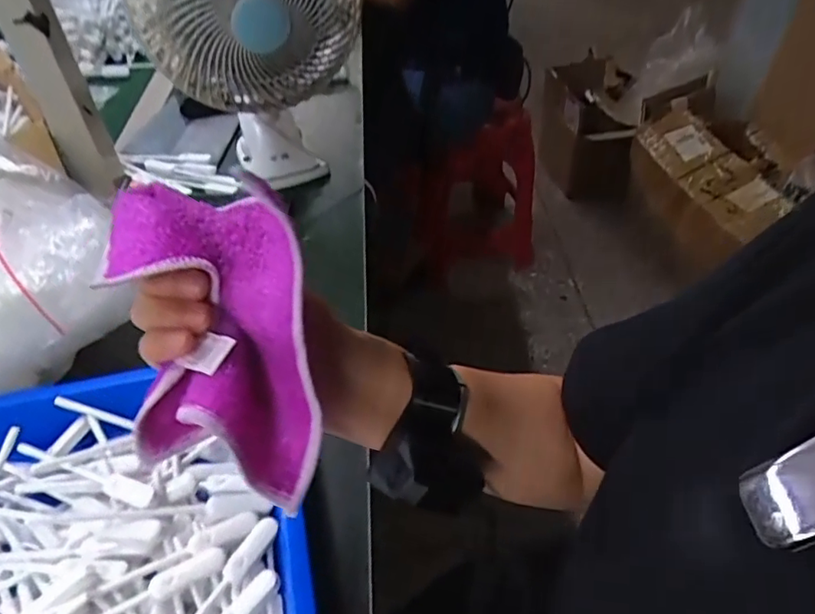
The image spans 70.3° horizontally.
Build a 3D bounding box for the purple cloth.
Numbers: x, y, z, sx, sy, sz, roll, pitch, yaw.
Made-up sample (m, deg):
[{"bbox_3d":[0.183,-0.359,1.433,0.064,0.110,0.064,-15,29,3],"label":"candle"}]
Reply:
[{"bbox_3d":[-0.095,0.013,0.283,0.091,0.099,0.141,-10,46,-9],"label":"purple cloth"}]

